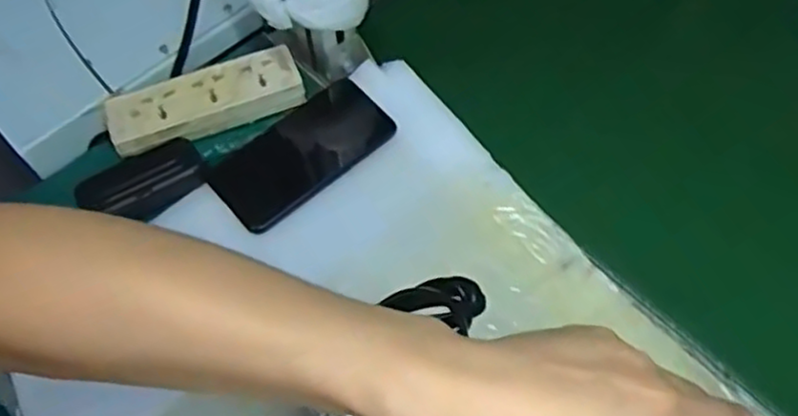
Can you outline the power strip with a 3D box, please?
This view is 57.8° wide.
[{"bbox_3d":[-0.174,-0.096,0.648,0.171,0.024,0.057,-18,63,-9],"label":"power strip"}]

